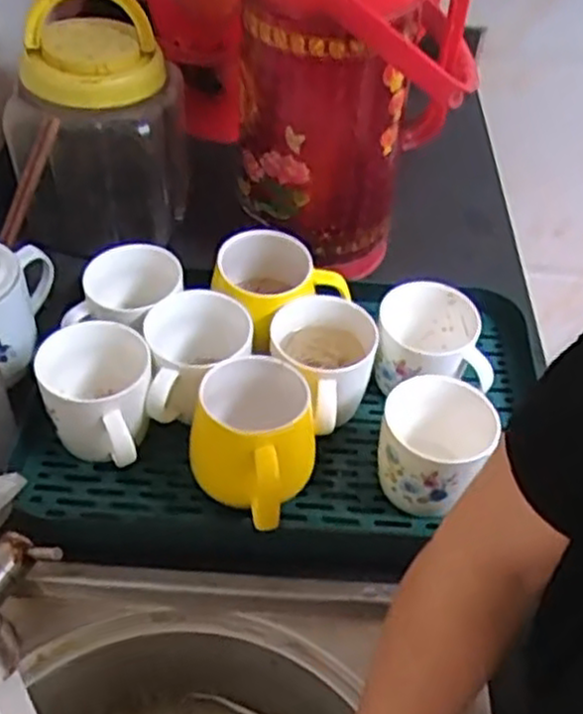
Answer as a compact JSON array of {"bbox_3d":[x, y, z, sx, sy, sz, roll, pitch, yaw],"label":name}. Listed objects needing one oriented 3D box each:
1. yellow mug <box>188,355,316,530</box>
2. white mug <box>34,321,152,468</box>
[{"bbox_3d":[-0.028,0.061,0.575,0.091,0.086,0.103,5,46,-1],"label":"yellow mug"},{"bbox_3d":[-0.148,0.033,0.591,0.083,0.078,0.096,-12,48,-16],"label":"white mug"}]

